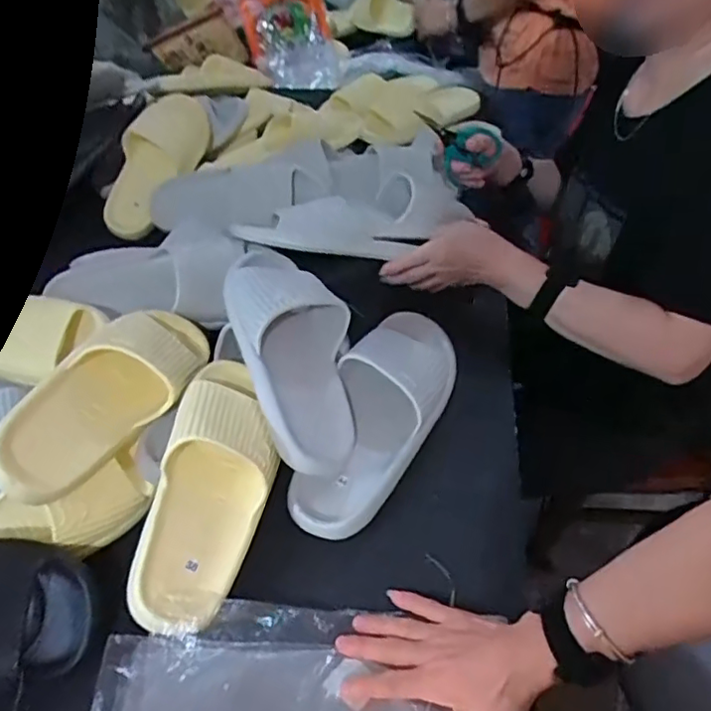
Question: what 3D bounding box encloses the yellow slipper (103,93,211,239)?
[{"bbox_3d":[-0.300,-0.291,0.922,0.098,0.077,0.248,27,86,25],"label":"yellow slipper"}]

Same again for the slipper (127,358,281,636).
[{"bbox_3d":[-0.124,0.111,0.531,0.095,0.064,0.245,6,65,8],"label":"slipper"}]

